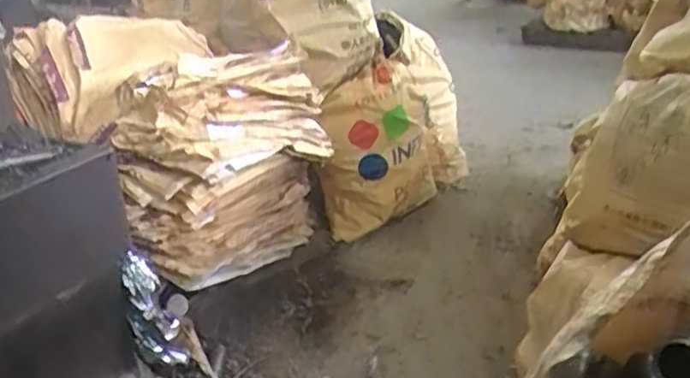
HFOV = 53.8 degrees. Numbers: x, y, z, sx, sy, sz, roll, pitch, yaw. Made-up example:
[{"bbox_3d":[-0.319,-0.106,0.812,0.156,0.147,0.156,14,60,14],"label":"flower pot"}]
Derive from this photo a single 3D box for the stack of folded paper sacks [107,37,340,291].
[{"bbox_3d":[-0.235,-0.041,1.488,0.284,0.454,0.511,8,27,22],"label":"stack of folded paper sacks"}]

